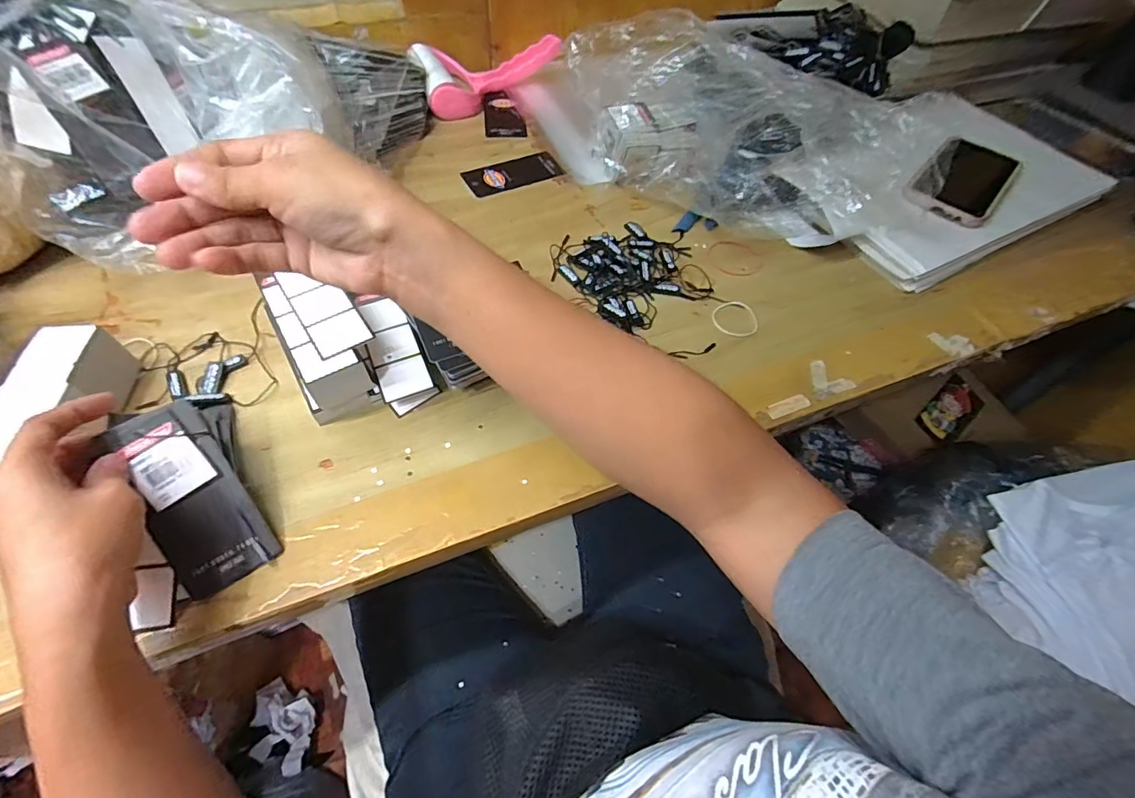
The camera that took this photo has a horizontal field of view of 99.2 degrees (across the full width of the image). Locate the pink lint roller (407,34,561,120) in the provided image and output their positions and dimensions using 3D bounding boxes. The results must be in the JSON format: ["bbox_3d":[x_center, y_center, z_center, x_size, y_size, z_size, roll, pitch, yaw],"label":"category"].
[{"bbox_3d":[-0.093,-0.403,0.599,0.187,0.046,0.100,-17,60,-15],"label":"pink lint roller"}]

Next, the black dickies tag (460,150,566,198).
[{"bbox_3d":[-0.057,-0.247,0.531,0.108,0.004,0.050,-25,63,-19],"label":"black dickies tag"}]

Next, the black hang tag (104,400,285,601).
[{"bbox_3d":[-0.218,0.057,0.282,0.049,0.004,0.108,-31,92,-22],"label":"black hang tag"}]

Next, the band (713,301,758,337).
[{"bbox_3d":[0.150,-0.071,0.422,0.041,0.004,0.038,2,58,-3],"label":"band"}]

